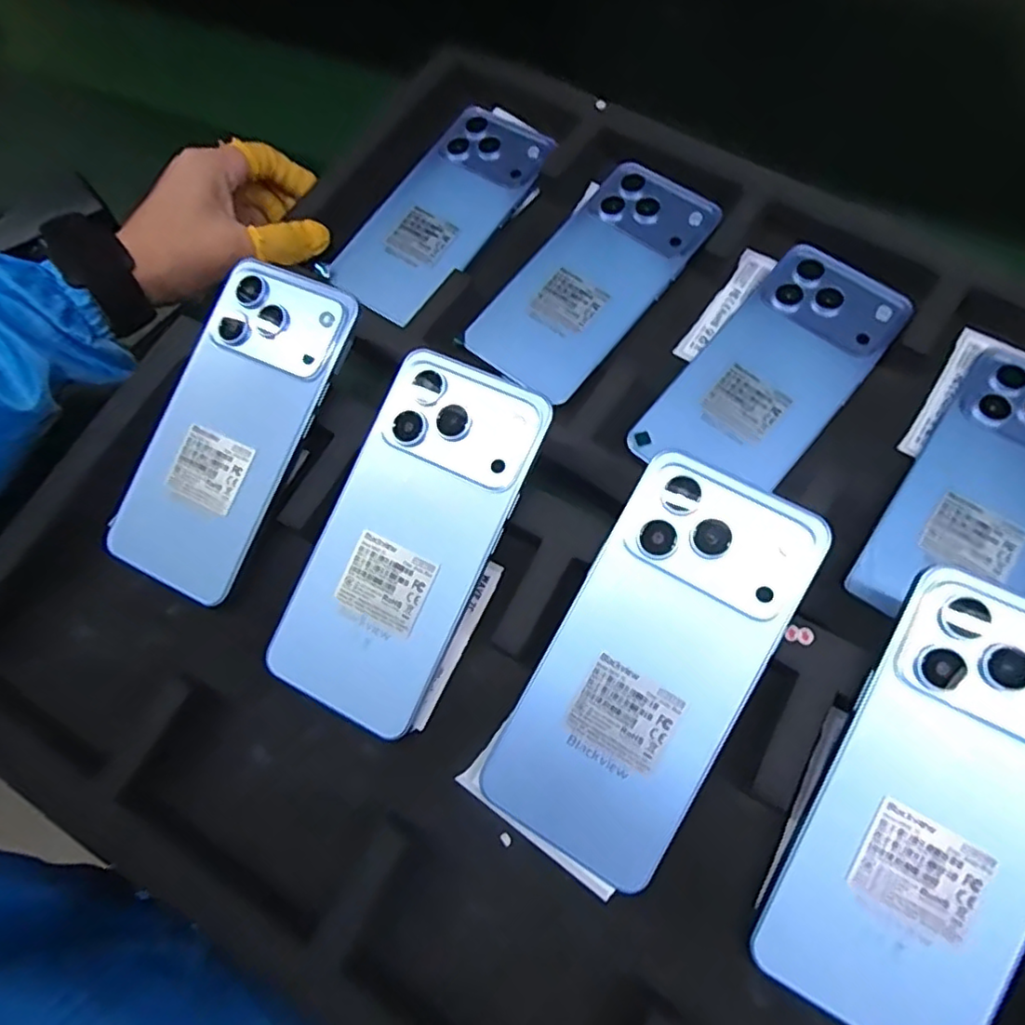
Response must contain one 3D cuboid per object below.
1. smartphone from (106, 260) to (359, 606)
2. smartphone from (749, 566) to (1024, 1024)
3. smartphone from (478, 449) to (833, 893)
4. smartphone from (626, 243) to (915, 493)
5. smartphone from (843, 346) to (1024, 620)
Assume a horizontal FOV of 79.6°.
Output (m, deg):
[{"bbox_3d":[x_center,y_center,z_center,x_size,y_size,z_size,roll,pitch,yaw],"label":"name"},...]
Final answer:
[{"bbox_3d":[-0.137,-0.042,0.301,0.074,0.006,0.160,24,88,11],"label":"smartphone"},{"bbox_3d":[0.154,0.106,0.218,0.077,0.008,0.161,26,88,12],"label":"smartphone"},{"bbox_3d":[0.055,0.061,0.246,0.076,0.006,0.163,29,90,13],"label":"smartphone"},{"bbox_3d":[0.139,-0.075,0.328,0.076,0.016,0.154,39,78,17],"label":"smartphone"},{"bbox_3d":[0.234,-0.009,0.296,0.074,0.014,0.158,34,77,16],"label":"smartphone"}]

